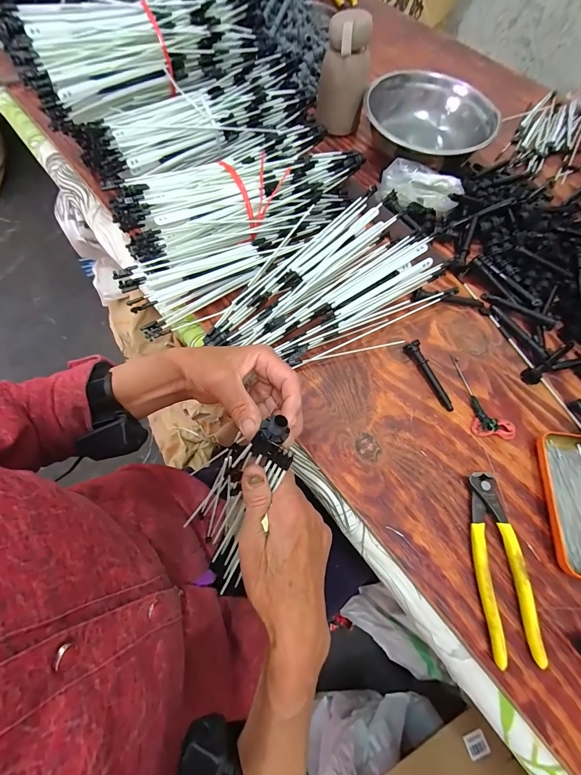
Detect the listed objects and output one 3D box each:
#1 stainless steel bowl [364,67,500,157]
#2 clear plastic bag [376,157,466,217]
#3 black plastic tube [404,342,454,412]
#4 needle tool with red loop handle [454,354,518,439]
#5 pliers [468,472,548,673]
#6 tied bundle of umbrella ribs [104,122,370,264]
[{"bbox_3d":[0.230,-0.448,0.558,0.192,0.069,0.182,1,66,-2],"label":"stainless steel bowl"},{"bbox_3d":[0.196,-0.304,0.491,0.116,0.028,0.064,14,67,4],"label":"clear plastic bag"},{"bbox_3d":[0.168,-0.015,0.393,0.016,0.019,0.092,-23,69,-12],"label":"black plastic tube"},{"bbox_3d":[0.230,0.010,0.392,0.045,0.009,0.108,-4,67,-4],"label":"needle tool with red loop handle"},{"bbox_3d":[0.201,0.168,0.317,0.044,0.016,0.161,1,66,-2],"label":"pliers"},{"bbox_3d":[-0.060,-0.251,0.431,0.318,0.069,0.130,-29,71,-14],"label":"tied bundle of umbrella ribs"}]

